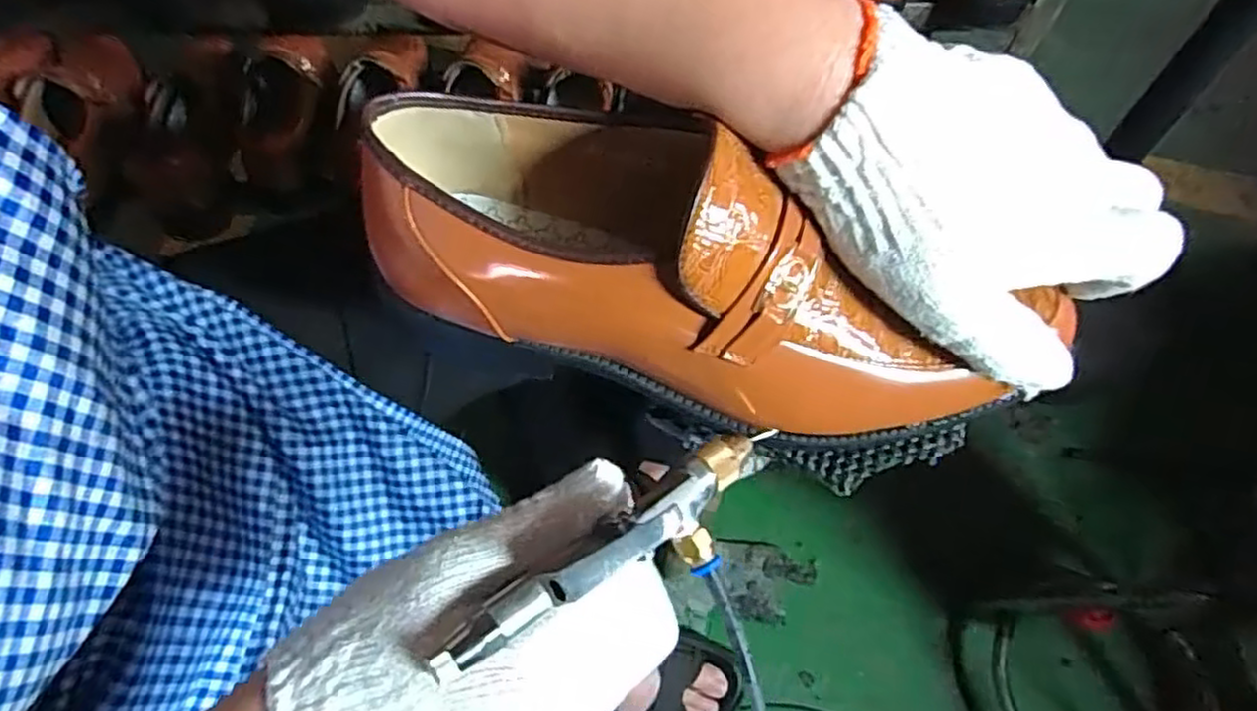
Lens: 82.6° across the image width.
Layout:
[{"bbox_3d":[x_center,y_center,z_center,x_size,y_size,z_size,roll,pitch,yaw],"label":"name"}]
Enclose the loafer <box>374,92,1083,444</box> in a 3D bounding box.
[{"bbox_3d":[0.028,-0.033,0.256,0.235,0.085,0.082,24,61,-3],"label":"loafer"}]

